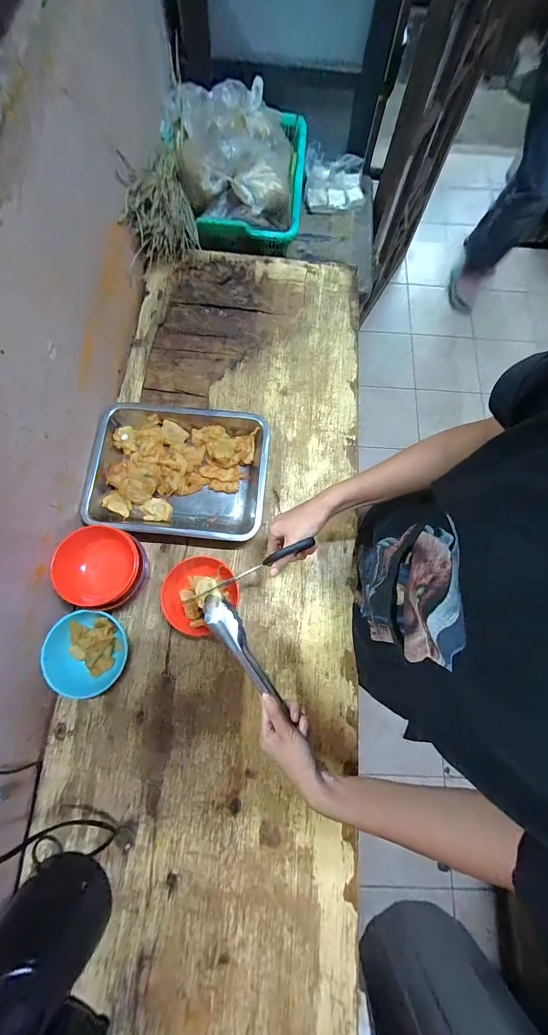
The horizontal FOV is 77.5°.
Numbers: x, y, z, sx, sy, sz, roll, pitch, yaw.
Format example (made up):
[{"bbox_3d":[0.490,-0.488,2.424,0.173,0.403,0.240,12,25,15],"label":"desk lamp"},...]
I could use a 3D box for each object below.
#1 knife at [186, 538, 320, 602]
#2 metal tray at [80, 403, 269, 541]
[{"bbox_3d":[-0.034,0.071,0.449,0.187,0.025,0.010,-28,77,15],"label":"knife"},{"bbox_3d":[-0.157,-0.078,0.572,0.286,0.046,0.221,5,75,-1],"label":"metal tray"}]

